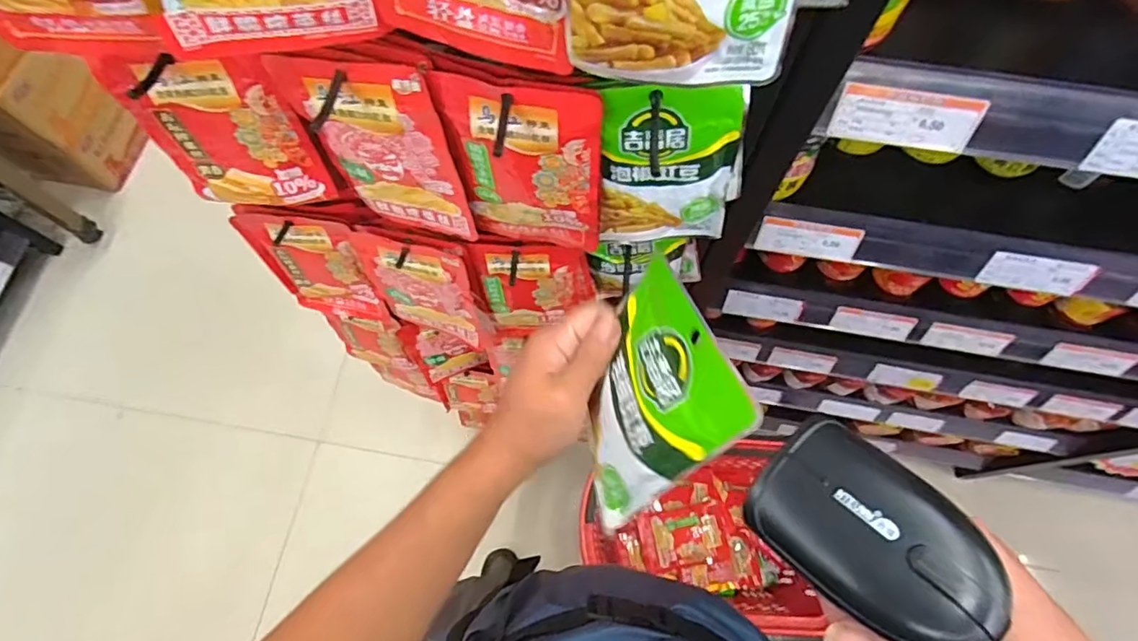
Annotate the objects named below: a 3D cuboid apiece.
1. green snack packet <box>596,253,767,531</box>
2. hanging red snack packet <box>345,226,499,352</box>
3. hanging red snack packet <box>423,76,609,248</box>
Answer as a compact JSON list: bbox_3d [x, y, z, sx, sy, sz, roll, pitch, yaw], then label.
[{"bbox_3d":[0.044,0.045,0.338,0.017,0.136,0.107,5,49,-34],"label":"green snack packet"},{"bbox_3d":[-0.141,-0.027,0.572,0.112,0.164,0.014,12,59,10],"label":"hanging red snack packet"},{"bbox_3d":[-0.030,-0.104,0.416,0.109,0.162,0.023,9,69,4],"label":"hanging red snack packet"}]

